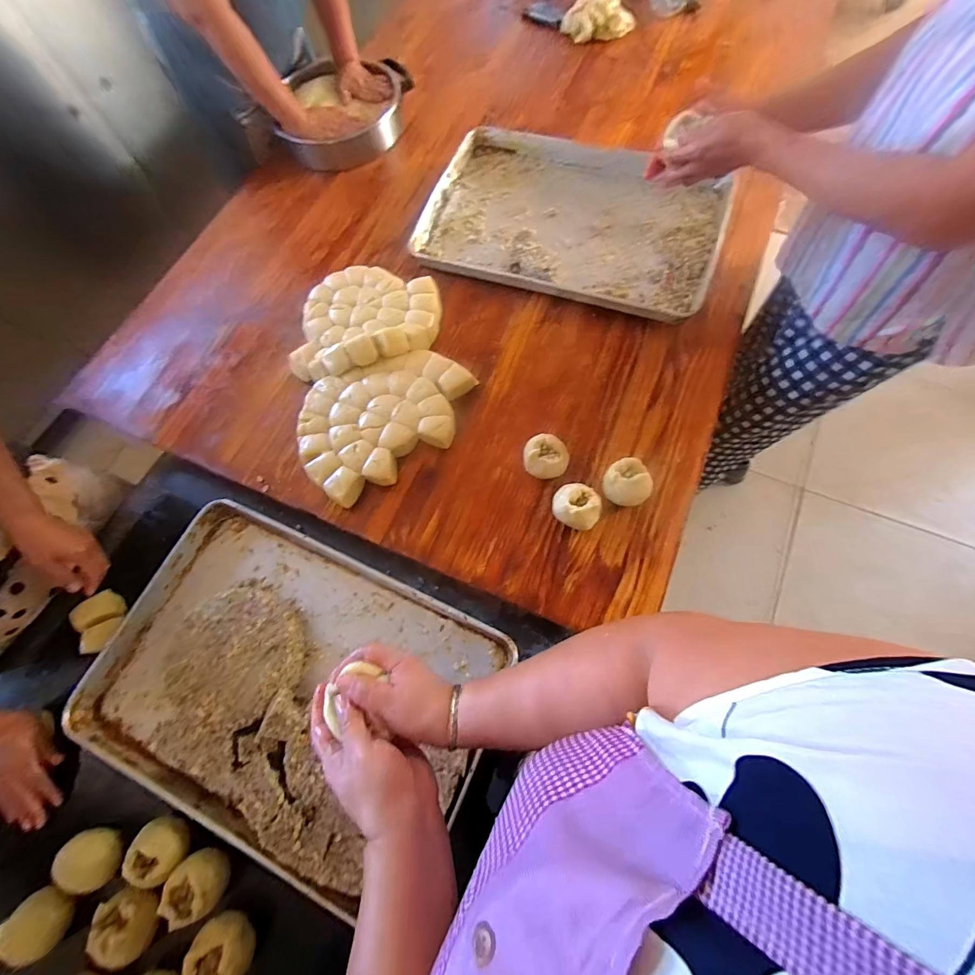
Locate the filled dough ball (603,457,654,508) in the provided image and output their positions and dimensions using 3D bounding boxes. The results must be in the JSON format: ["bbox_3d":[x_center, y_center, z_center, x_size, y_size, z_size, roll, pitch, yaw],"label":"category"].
[{"bbox_3d":[0.226,-0.007,0.692,0.072,0.062,0.073,-2,68,4],"label":"filled dough ball"}]

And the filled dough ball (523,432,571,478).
[{"bbox_3d":[0.097,-0.048,0.720,0.075,0.060,0.065,14,71,9],"label":"filled dough ball"}]

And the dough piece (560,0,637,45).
[{"bbox_3d":[0.297,-1.259,1.148,0.153,0.050,0.161,-41,71,-11],"label":"dough piece"}]

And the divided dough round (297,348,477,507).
[{"bbox_3d":[-0.184,-0.131,0.769,0.326,0.052,0.229,-33,70,-8],"label":"divided dough round"}]

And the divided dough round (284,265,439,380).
[{"bbox_3d":[-0.238,-0.326,0.838,0.279,0.064,0.254,-2,68,4],"label":"divided dough round"}]

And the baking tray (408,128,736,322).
[{"bbox_3d":[0.181,-0.587,0.913,0.608,0.045,0.451,19,71,12],"label":"baking tray"}]

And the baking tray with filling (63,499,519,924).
[{"bbox_3d":[-0.302,0.295,0.655,0.596,0.071,0.405,21,72,12],"label":"baking tray with filling"}]

